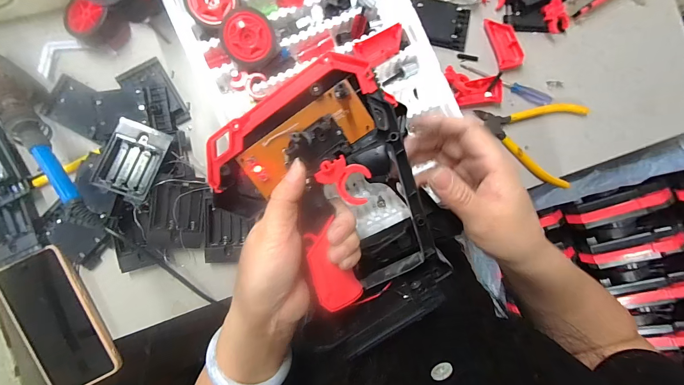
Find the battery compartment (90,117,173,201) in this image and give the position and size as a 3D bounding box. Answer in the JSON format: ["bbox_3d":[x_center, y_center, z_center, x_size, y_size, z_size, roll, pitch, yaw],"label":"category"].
[{"bbox_3d":[-0.231,-0.037,0.339,0.054,0.018,0.078,21,87,-4],"label":"battery compartment"}]

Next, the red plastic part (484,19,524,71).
[{"bbox_3d":[0.207,-0.191,0.395,0.031,0.014,0.065,-23,91,-5],"label":"red plastic part"}]

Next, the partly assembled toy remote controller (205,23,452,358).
[{"bbox_3d":[-0.003,0.015,0.232,0.143,0.051,0.199,-23,91,-5],"label":"partly assembled toy remote controller"}]

